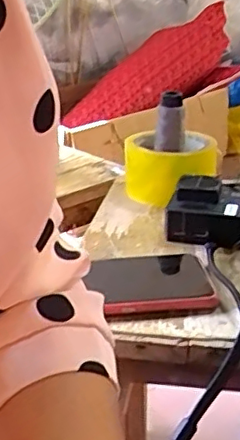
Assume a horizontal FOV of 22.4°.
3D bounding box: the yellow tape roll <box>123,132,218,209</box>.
[{"bbox_3d":[0.055,-0.052,0.638,0.095,0.060,0.100,-2,24,1],"label":"yellow tape roll"}]

